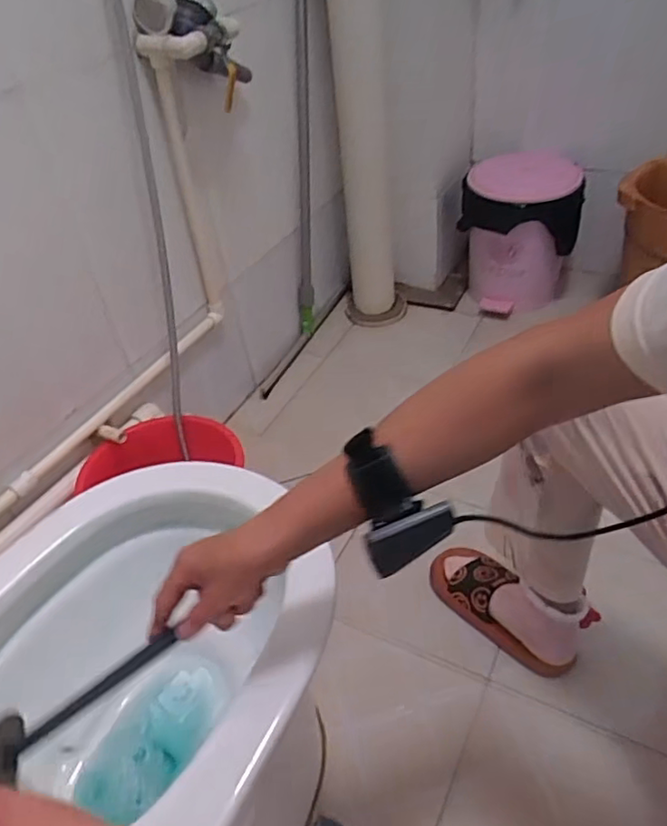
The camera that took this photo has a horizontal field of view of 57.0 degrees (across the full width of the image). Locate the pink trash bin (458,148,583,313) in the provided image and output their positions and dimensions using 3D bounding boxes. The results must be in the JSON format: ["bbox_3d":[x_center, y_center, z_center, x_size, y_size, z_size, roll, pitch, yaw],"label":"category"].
[{"bbox_3d":[0.440,-0.448,1.495,0.257,0.285,0.295,-1,41,7],"label":"pink trash bin"}]

